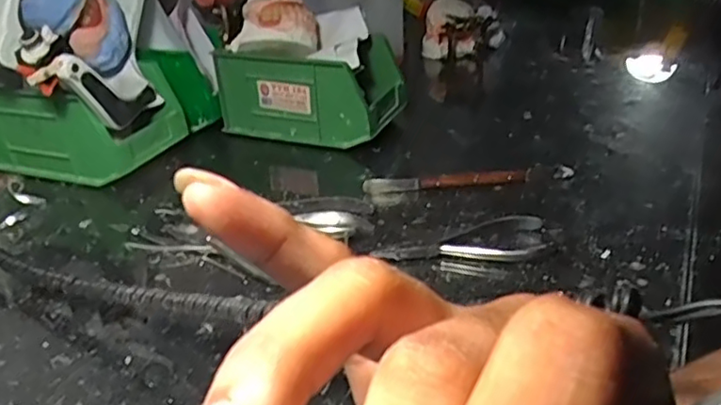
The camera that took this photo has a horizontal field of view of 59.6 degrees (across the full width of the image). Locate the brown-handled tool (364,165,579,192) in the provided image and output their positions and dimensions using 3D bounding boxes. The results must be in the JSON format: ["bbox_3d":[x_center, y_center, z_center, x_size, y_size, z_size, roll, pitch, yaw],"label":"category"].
[{"bbox_3d":[0.091,-0.020,0.528,0.172,0.011,0.018,-4,29,-2],"label":"brown-handled tool"}]

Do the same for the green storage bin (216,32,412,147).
[{"bbox_3d":[-0.047,-0.120,0.644,0.165,0.081,0.096,10,32,22],"label":"green storage bin"}]

